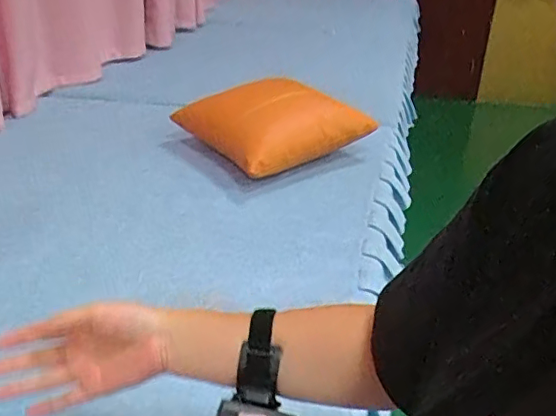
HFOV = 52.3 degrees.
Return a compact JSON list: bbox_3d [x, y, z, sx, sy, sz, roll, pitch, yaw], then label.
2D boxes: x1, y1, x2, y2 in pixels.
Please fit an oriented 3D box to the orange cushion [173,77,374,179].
[{"bbox_3d":[-0.014,-0.208,1.366,0.330,0.124,0.361,-20,37,-31],"label":"orange cushion"}]

